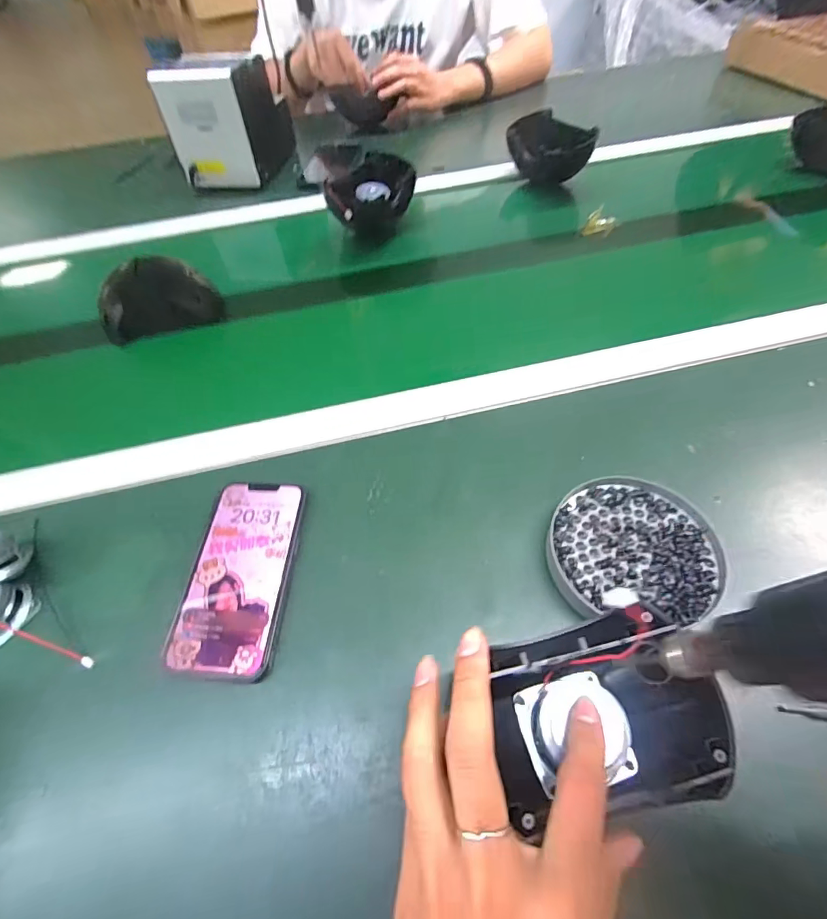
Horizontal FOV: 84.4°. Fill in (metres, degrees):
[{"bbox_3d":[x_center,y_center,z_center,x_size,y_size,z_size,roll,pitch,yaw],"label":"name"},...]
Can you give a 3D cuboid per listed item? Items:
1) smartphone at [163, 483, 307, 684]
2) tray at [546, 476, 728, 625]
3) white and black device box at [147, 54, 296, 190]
[{"bbox_3d":[-0.125,0.083,0.334,0.070,0.012,0.142,1,54,5],"label":"smartphone"},{"bbox_3d":[0.156,0.061,0.327,0.113,0.016,0.105,-2,54,3],"label":"tray"},{"bbox_3d":[-0.284,-0.530,0.705,0.133,0.138,0.154,6,55,8],"label":"white and black device box"}]

